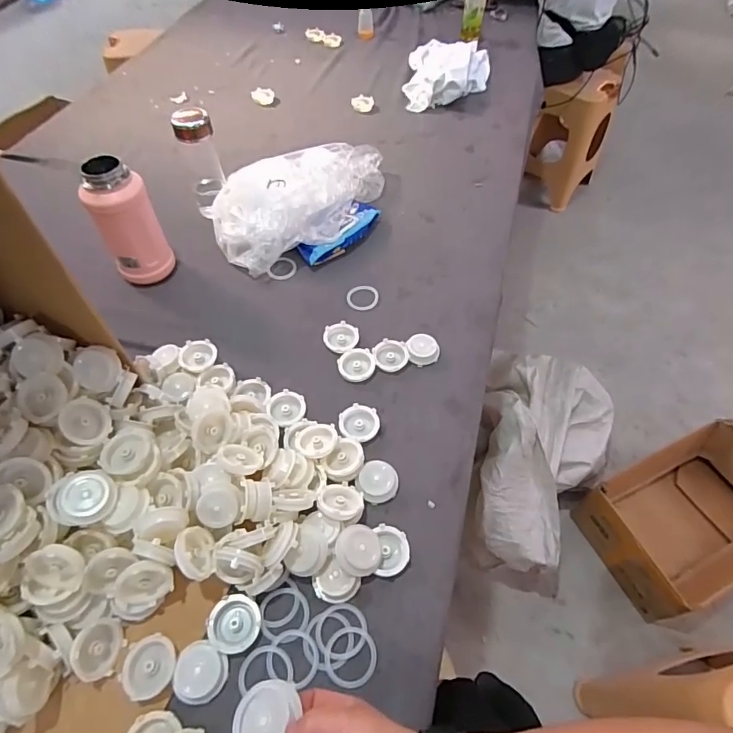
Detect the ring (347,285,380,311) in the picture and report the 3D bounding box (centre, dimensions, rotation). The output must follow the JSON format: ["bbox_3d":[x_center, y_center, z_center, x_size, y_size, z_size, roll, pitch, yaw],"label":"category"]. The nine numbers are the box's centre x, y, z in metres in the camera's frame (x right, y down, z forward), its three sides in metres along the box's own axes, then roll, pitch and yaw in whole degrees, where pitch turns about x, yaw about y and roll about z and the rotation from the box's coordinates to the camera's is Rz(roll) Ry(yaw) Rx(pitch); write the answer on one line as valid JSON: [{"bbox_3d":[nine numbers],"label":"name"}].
[{"bbox_3d":[-0.006,-0.126,0.854,0.058,0.004,0.066,-11,55,-11],"label":"ring"}]

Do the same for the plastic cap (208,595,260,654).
[{"bbox_3d":[-0.152,0.295,0.539,0.058,0.013,0.057,1,54,-2],"label":"plastic cap"}]

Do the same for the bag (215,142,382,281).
[{"bbox_3d":[-0.140,-0.366,0.973,0.252,0.091,0.429,26,57,15],"label":"bag"}]

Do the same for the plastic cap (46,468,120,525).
[{"bbox_3d":[-0.319,0.147,0.527,0.067,0.023,0.061,-18,66,-22],"label":"plastic cap"}]

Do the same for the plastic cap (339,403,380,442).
[{"bbox_3d":[-0.010,0.084,0.694,0.057,0.014,0.054,1,54,-2],"label":"plastic cap"}]

